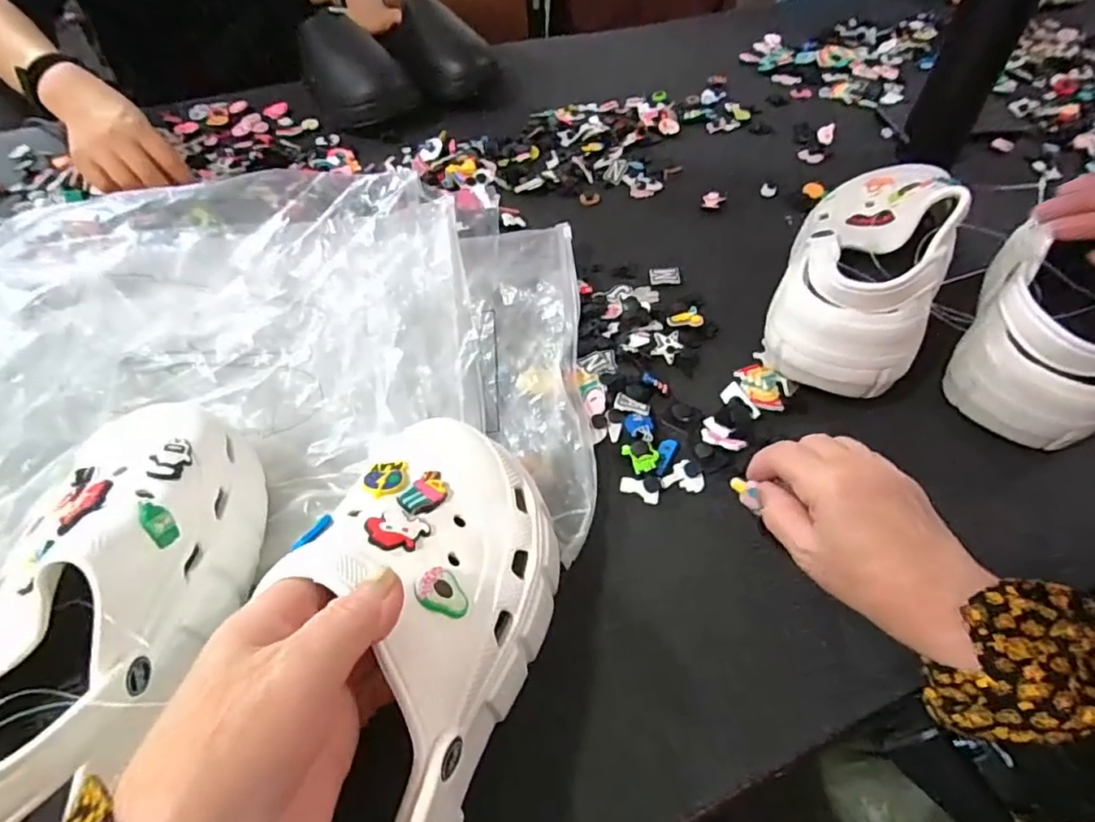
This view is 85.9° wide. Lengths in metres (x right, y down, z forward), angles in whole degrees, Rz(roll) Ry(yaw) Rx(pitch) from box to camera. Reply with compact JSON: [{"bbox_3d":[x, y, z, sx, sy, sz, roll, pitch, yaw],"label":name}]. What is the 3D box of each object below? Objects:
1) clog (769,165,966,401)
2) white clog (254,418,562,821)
[{"bbox_3d":[0.240,-0.112,0.453,0.094,0.110,0.224,21,51,17],"label":"clog"},{"bbox_3d":[-0.061,0.101,0.263,0.121,0.087,0.233,3,53,1],"label":"white clog"}]

